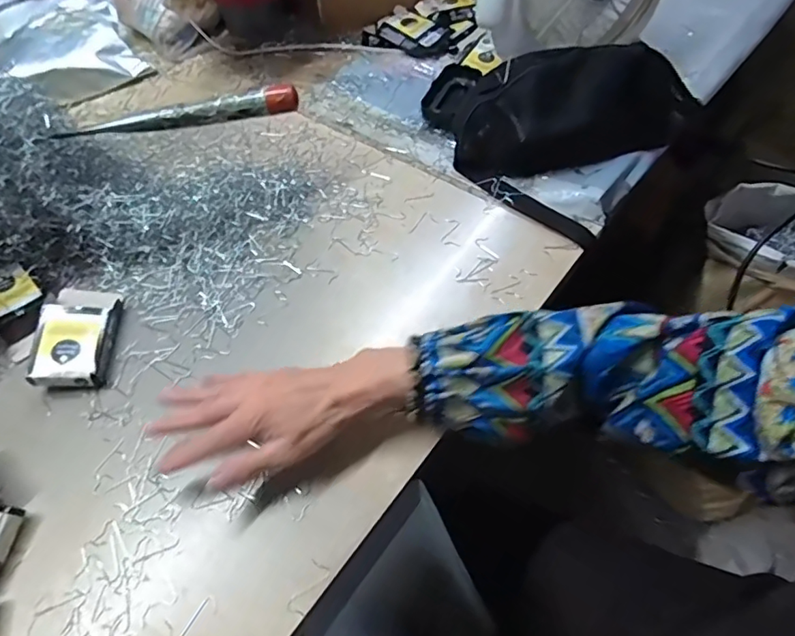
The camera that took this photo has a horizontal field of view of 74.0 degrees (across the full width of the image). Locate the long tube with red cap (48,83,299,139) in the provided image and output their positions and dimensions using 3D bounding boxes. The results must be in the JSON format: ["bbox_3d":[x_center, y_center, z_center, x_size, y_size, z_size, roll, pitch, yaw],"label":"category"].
[{"bbox_3d":[-0.208,-0.196,0.513,0.222,0.029,0.018,-10,56,-4],"label":"long tube with red cap"}]

